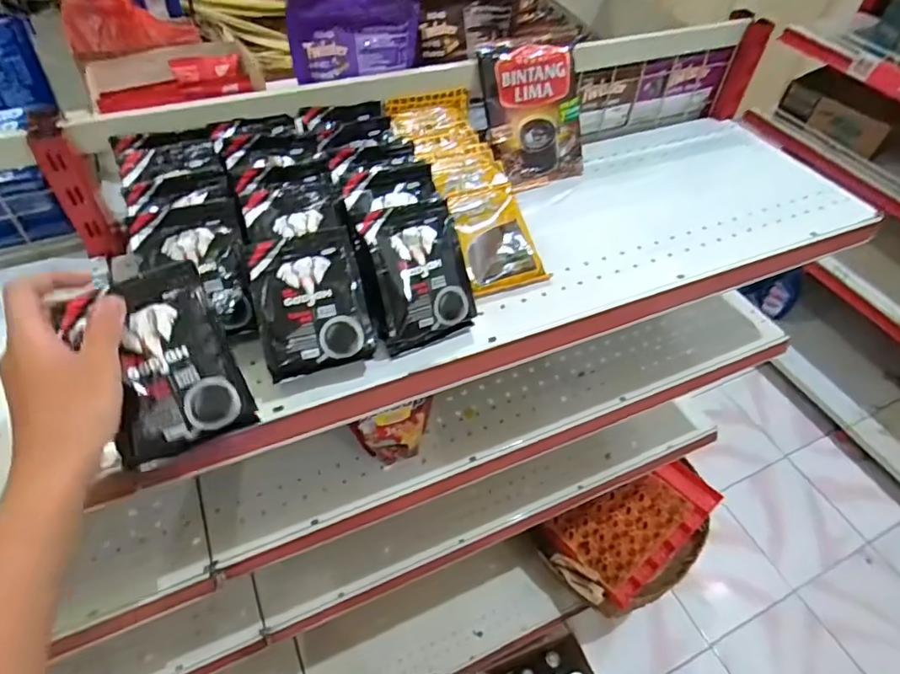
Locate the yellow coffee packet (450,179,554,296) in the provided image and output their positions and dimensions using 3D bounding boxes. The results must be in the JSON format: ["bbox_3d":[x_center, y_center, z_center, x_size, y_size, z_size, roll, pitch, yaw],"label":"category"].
[{"bbox_3d":[0.049,-0.108,0.600,0.085,0.014,0.114,-16,79,-16],"label":"yellow coffee packet"}]

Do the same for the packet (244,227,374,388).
[{"bbox_3d":[-0.123,-0.034,0.490,0.092,0.020,0.127,-14,74,-10],"label":"packet"}]

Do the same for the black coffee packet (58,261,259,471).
[{"bbox_3d":[-0.197,0.019,0.384,0.084,0.017,0.122,-22,95,-24],"label":"black coffee packet"}]

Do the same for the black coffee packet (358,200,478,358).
[{"bbox_3d":[-0.029,-0.058,0.520,0.087,0.030,0.127,-17,91,-20],"label":"black coffee packet"}]

